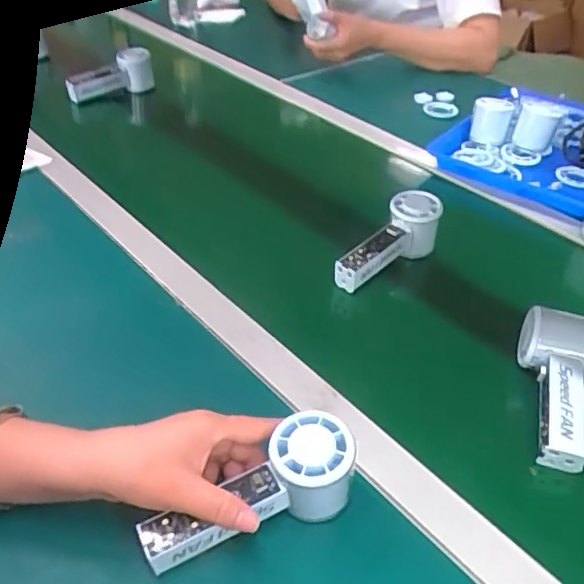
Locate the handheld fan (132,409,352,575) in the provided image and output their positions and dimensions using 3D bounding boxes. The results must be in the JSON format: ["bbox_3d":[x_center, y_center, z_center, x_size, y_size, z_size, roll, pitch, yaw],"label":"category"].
[{"bbox_3d":[-0.023,0.145,0.408,0.149,0.058,0.057,-27,44,-10],"label":"handheld fan"}]

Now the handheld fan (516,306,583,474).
[{"bbox_3d":[0.222,0.076,0.508,0.065,0.049,0.137,17,42,17],"label":"handheld fan"}]

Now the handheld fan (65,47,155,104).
[{"bbox_3d":[-0.298,-0.356,0.987,0.142,0.063,0.049,-16,41,-19],"label":"handheld fan"}]

